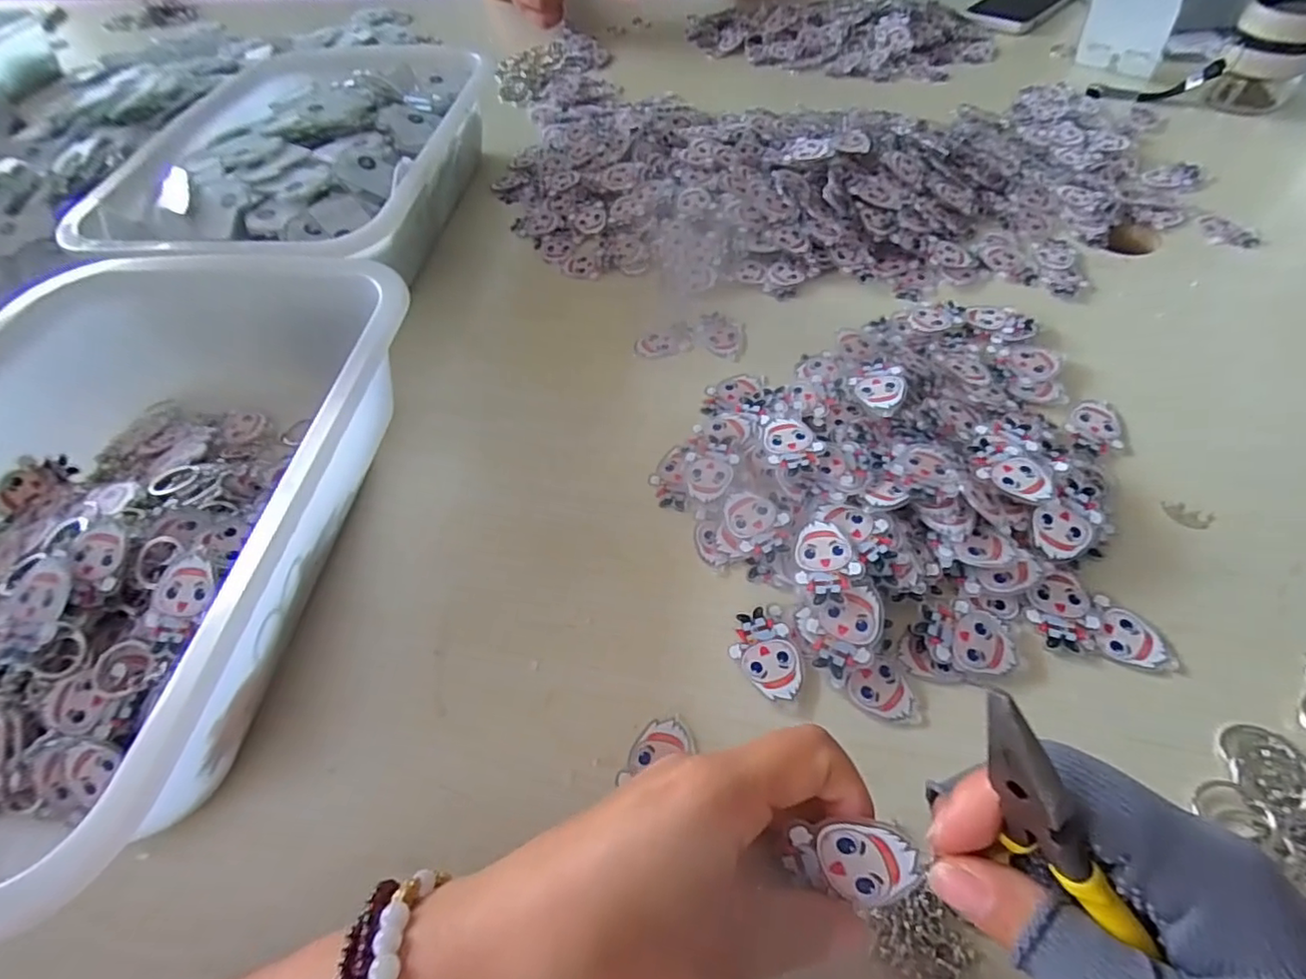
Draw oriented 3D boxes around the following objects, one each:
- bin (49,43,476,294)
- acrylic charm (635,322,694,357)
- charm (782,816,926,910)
[{"bbox_3d":[-0.280,-0.284,0.508,0.257,0.077,0.360,-2,54,3],"label":"bin"},{"bbox_3d":[0.008,-0.105,0.416,0.041,0.004,0.029,-10,54,-3],"label":"acrylic charm"},{"bbox_3d":[0.060,0.114,0.180,0.038,0.004,0.025,3,96,20],"label":"charm"}]

